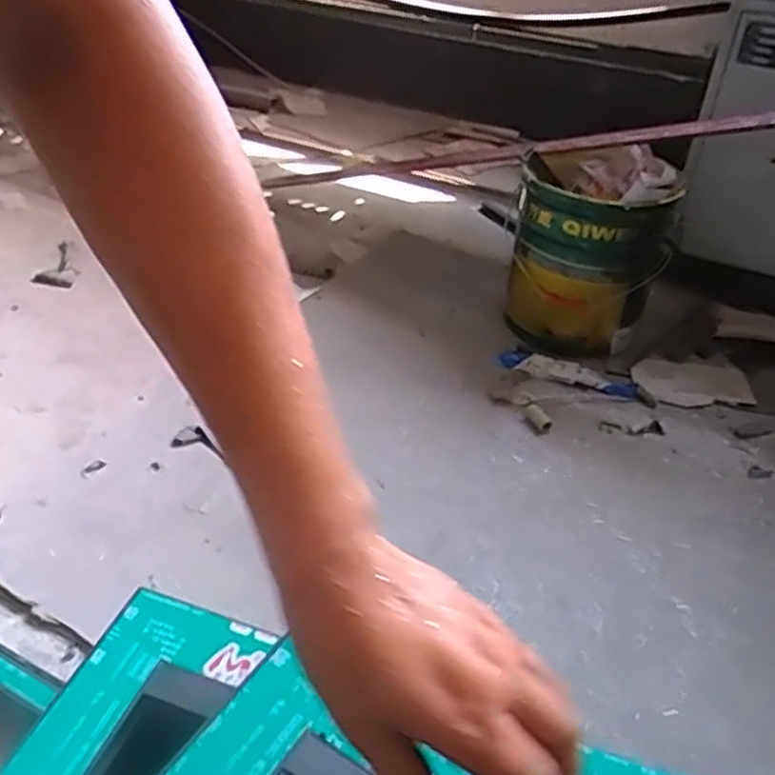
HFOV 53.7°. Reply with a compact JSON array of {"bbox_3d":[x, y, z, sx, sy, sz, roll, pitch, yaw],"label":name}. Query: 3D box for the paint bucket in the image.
[{"bbox_3d":[0.379,-0.252,1.460,0.280,0.351,0.242,17,39,18],"label":"paint bucket"}]

